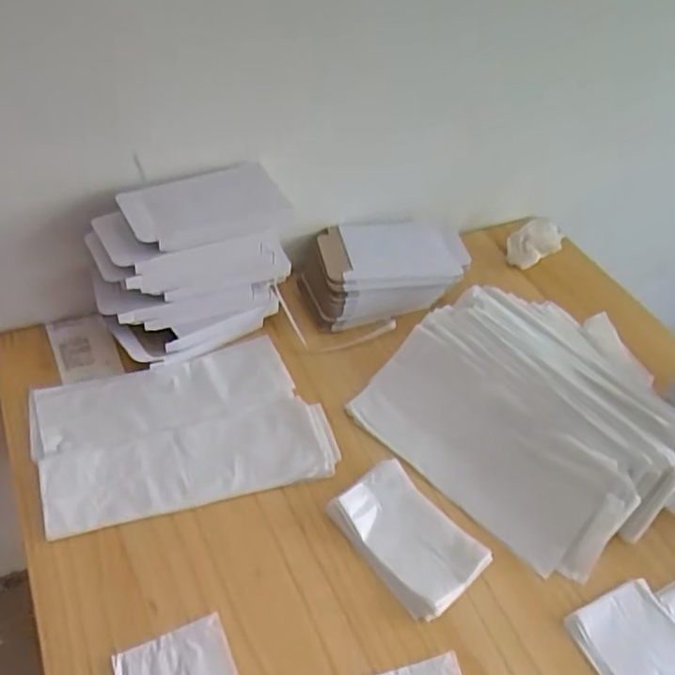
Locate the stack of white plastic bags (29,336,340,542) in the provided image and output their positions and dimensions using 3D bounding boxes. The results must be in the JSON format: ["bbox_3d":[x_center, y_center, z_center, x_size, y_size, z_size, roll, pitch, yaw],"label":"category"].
[{"bbox_3d":[-0.151,0.089,0.612,0.263,0.014,0.177,-14,50,-20],"label":"stack of white plastic bags"}]

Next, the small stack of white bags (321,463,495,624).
[{"bbox_3d":[0.062,0.176,0.556,0.083,0.015,0.130,-28,56,-29],"label":"small stack of white bags"}]

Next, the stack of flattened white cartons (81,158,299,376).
[{"bbox_3d":[-0.157,-0.074,0.665,0.193,0.161,0.099,-24,54,-27],"label":"stack of flattened white cartons"}]

